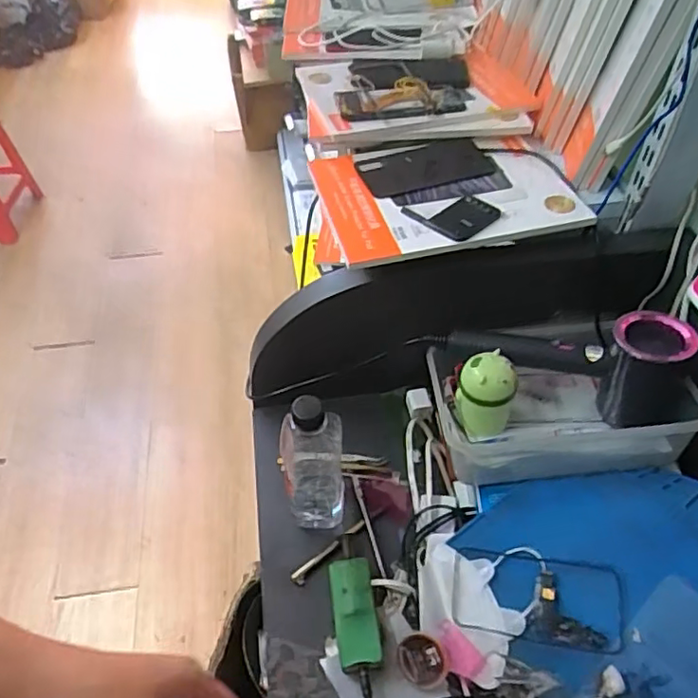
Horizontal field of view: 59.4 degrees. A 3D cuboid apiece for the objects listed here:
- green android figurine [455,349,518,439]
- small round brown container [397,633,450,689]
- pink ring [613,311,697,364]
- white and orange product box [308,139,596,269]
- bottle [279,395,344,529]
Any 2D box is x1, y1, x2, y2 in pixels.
[{"bbox_3d":[0.137,0.047,0.618,0.054,0.087,0.046,17,51,14],"label":"green android figurine"},{"bbox_3d":[0.068,0.285,0.559,0.043,0.022,0.041,0,49,0],"label":"small round brown container"},{"bbox_3d":[0.293,-0.011,0.584,0.068,0.014,0.065,-11,46,11],"label":"pink ring"},{"bbox_3d":[0.107,-0.175,0.682,0.264,0.024,0.199,-9,49,-8],"label":"white and orange product box"},{"bbox_3d":[-0.036,0.111,0.620,0.059,0.183,0.063,-2,49,-2],"label":"bottle"}]

